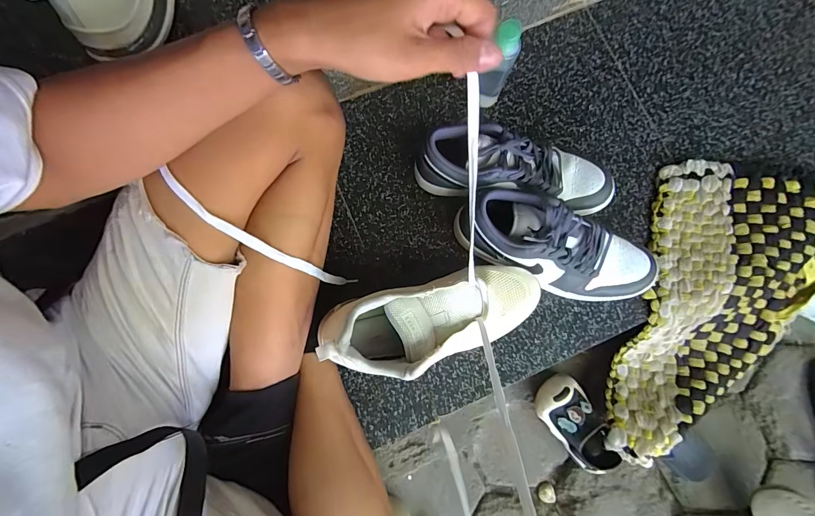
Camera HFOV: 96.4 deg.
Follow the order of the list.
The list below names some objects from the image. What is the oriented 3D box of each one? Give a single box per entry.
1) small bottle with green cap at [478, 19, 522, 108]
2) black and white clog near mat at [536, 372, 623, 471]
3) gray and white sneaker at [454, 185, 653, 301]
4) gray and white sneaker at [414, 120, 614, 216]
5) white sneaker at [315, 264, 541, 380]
[{"bbox_3d":[0.127,-0.261,0.521,0.034,0.143,0.040,29,82,3],"label":"small bottle with green cap"},{"bbox_3d":[0.287,0.280,0.620,0.084,0.072,0.166,-37,84,-6],"label":"black and white clog near mat"},{"bbox_3d":[0.203,-0.010,0.504,0.271,0.112,0.091,21,79,-8],"label":"gray and white sneaker"},{"bbox_3d":[0.153,-0.126,0.515,0.282,0.109,0.096,8,81,0],"label":"gray and white sneaker"},{"bbox_3d":[0.034,0.077,0.449,0.285,0.091,0.097,-14,78,-15],"label":"white sneaker"}]

